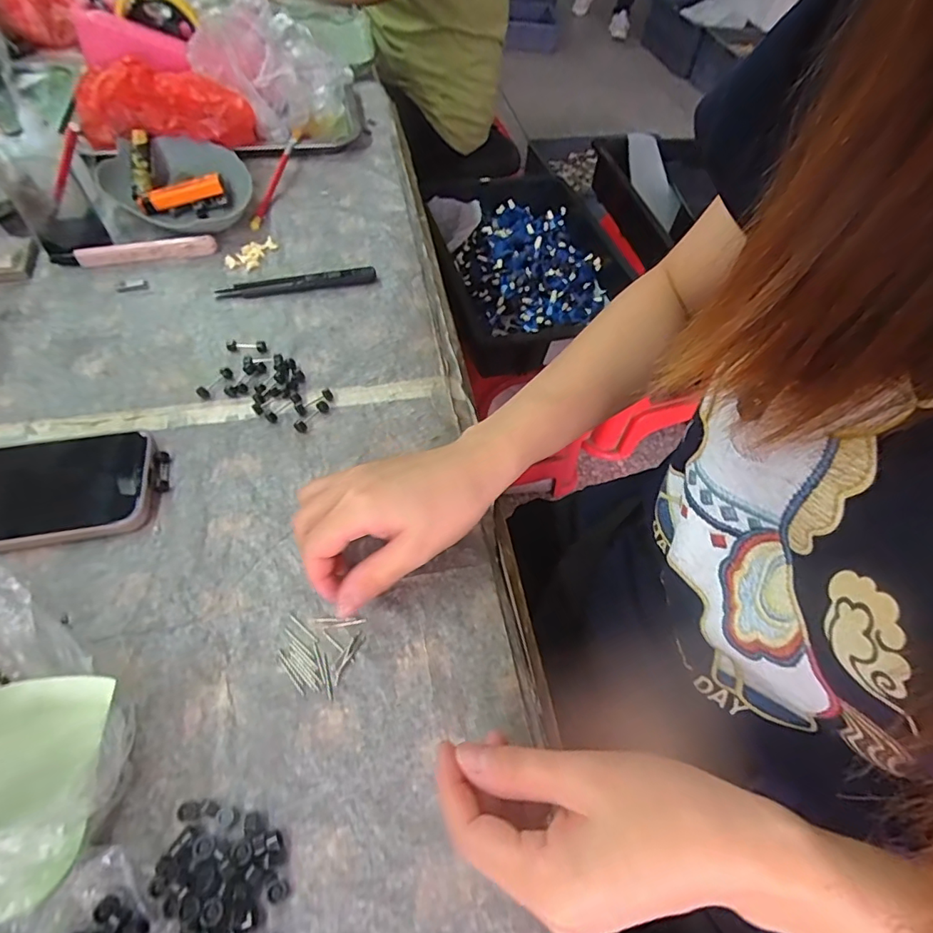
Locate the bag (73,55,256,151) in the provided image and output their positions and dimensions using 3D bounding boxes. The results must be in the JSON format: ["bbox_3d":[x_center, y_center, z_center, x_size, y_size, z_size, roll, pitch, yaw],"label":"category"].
[{"bbox_3d":[-0.314,-0.367,0.544,0.173,0.082,0.051,-4,55,-7],"label":"bag"}]

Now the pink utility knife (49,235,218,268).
[{"bbox_3d":[-0.302,-0.196,0.475,0.137,0.015,0.012,-10,56,-11],"label":"pink utility knife"}]

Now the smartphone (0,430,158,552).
[{"bbox_3d":[-0.282,0.017,0.328,0.155,0.017,0.077,-9,56,-10],"label":"smartphone"}]

